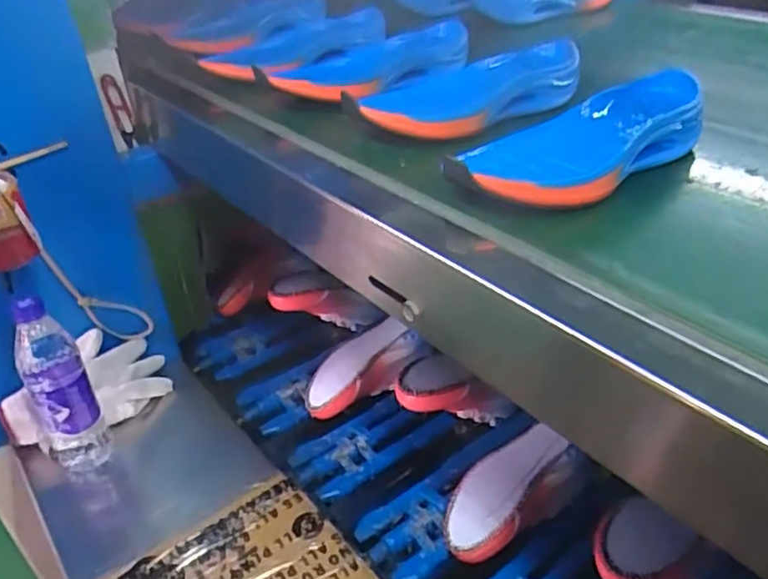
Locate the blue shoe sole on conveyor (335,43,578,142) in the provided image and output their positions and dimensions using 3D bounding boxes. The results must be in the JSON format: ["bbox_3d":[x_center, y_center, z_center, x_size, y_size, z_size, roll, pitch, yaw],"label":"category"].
[{"bbox_3d":[0.079,-0.186,0.617,0.227,0.039,0.110,-25,38,-29],"label":"blue shoe sole on conveyor"}]

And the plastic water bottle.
[{"bbox_3d":[-0.371,0.111,0.747,0.069,0.217,0.063,-23,37,-27],"label":"plastic water bottle"}]

